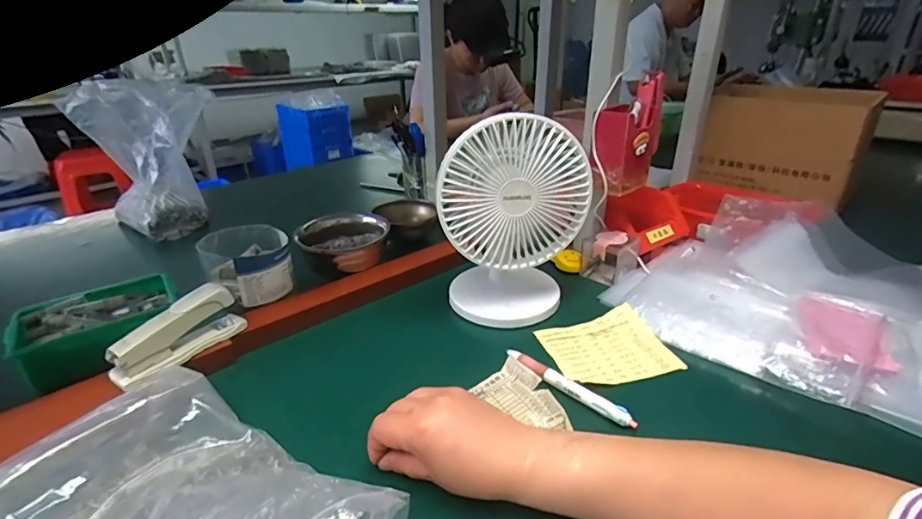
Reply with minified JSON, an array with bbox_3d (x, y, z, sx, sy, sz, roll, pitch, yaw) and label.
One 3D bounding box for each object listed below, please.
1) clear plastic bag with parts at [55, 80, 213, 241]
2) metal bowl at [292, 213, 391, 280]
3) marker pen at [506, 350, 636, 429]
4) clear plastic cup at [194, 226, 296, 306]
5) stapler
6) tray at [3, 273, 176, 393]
[{"bbox_3d":[-0.518,-0.177,0.818,0.199,0.216,0.174,-18,31,-31],"label":"clear plastic bag with parts"},{"bbox_3d":[-0.162,-0.024,0.661,0.110,0.054,0.110,-1,26,0],"label":"metal bowl"},{"bbox_3d":[0.099,0.119,0.454,0.139,0.015,0.012,23,35,40],"label":"marker pen"},{"bbox_3d":[-0.259,0.004,0.589,0.099,0.063,0.110,-15,29,-26],"label":"clear plastic cup"},{"bbox_3d":[-0.276,0.070,0.469,0.028,0.055,0.120,15,30,28],"label":"stapler"},{"bbox_3d":[-0.381,0.073,0.516,0.147,0.052,0.102,-18,31,-31],"label":"tray"}]

